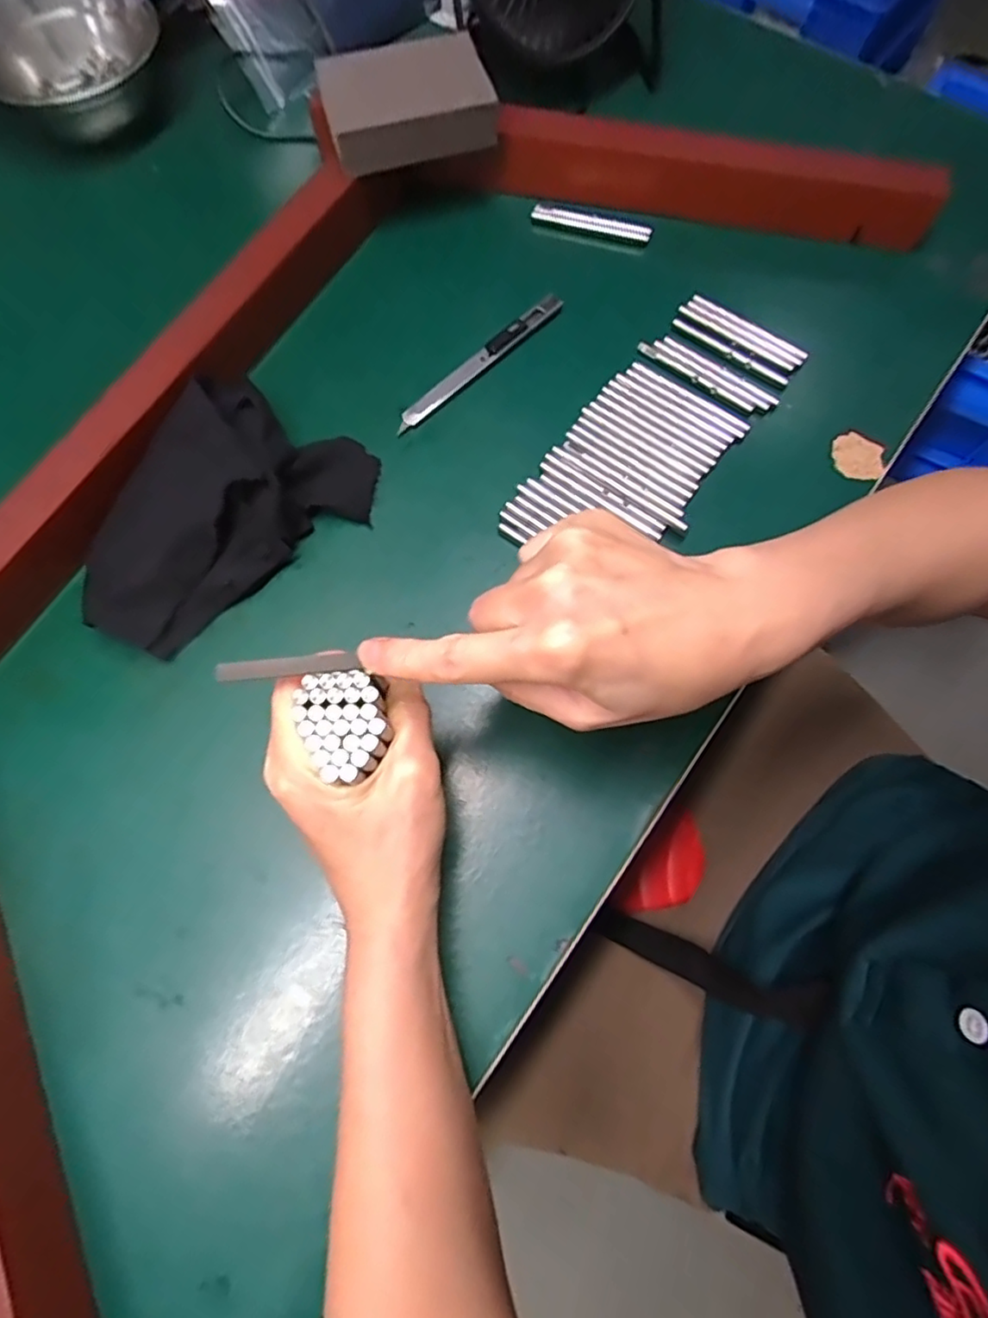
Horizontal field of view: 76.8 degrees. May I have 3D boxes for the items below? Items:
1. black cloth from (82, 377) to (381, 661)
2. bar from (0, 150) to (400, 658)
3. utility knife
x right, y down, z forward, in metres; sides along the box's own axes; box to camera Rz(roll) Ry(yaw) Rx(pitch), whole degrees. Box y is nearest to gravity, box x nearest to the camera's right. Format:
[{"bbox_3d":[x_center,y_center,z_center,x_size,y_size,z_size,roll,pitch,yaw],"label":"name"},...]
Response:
[{"bbox_3d":[-0.137,-0.073,0.323,0.111,0.037,0.152,18,72,7],"label":"black cloth"},{"bbox_3d":[-0.177,-0.155,0.350,0.041,0.039,0.381,29,74,10],"label":"bar"},{"bbox_3d":[-0.008,-0.179,0.375,0.133,0.006,0.015,-43,76,-12],"label":"utility knife"}]

